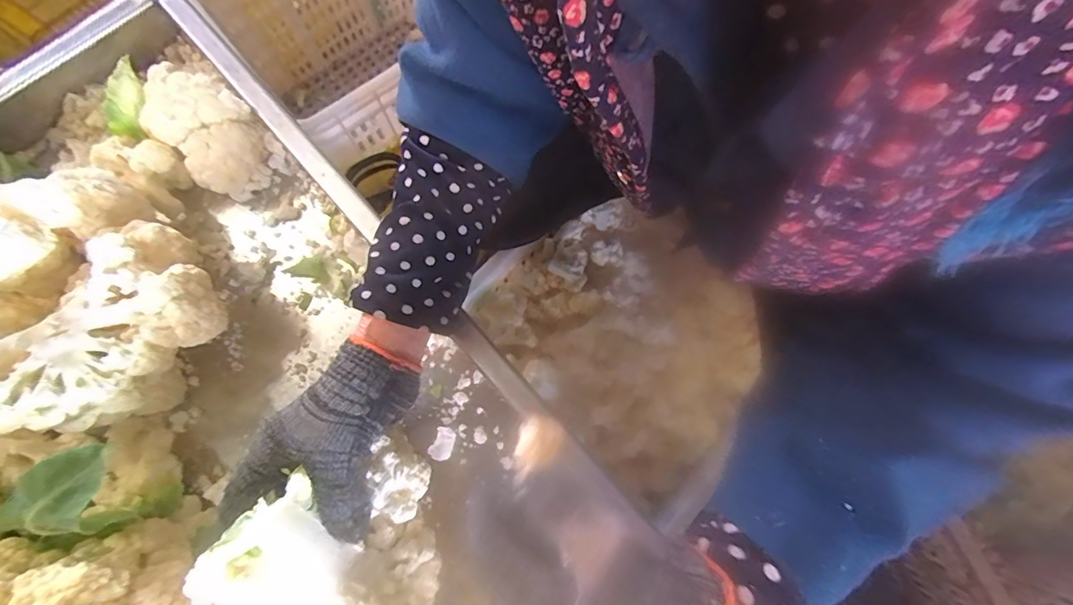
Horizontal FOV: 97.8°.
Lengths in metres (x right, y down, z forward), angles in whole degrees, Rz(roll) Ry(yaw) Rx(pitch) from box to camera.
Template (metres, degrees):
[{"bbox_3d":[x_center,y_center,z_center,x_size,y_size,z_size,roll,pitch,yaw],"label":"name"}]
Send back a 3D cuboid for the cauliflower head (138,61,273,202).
[{"bbox_3d":[-0.301,-0.154,0.432,0.103,0.068,0.080,36,80,9],"label":"cauliflower head"}]

